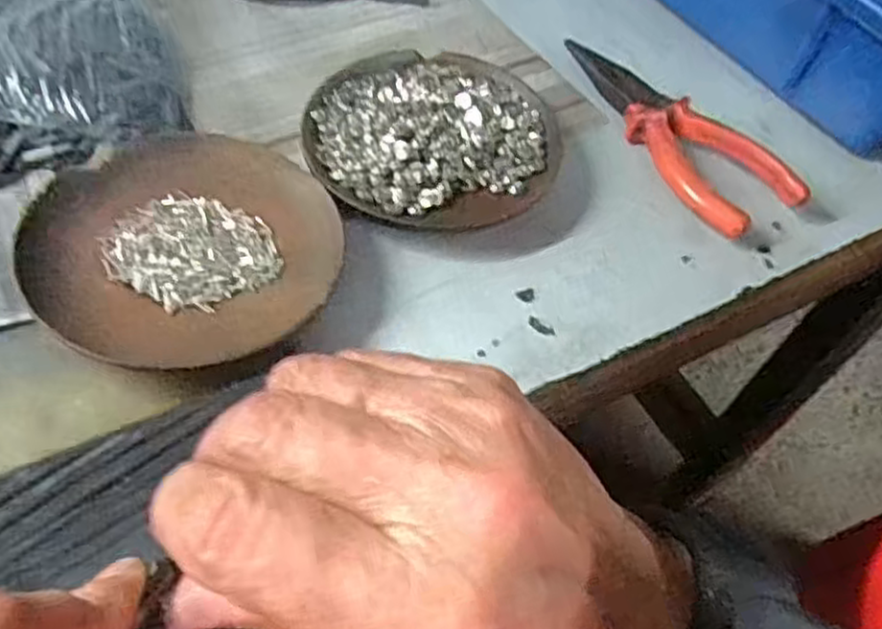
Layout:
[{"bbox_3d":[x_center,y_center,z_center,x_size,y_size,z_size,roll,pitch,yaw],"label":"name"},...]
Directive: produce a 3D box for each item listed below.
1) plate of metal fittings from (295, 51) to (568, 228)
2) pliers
[{"bbox_3d":[-0.004,-0.083,0.341,0.110,0.020,0.105,3,53,-4],"label":"plate of metal fittings"},{"bbox_3d":[0.110,-0.092,0.365,0.051,0.016,0.140,-23,59,-22],"label":"pliers"}]

